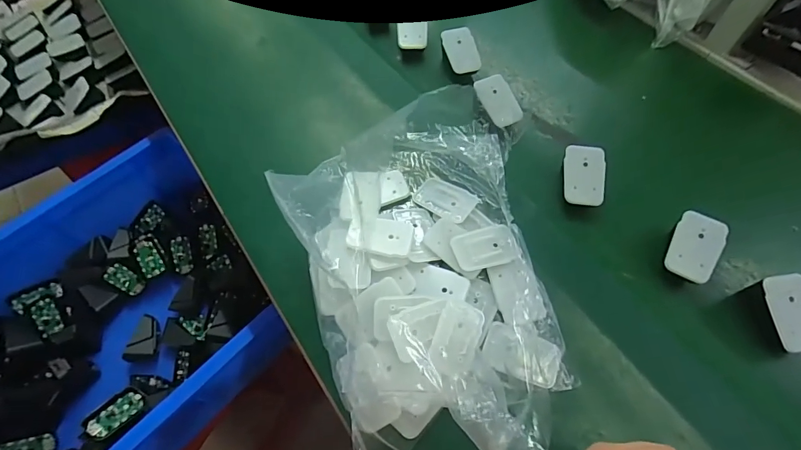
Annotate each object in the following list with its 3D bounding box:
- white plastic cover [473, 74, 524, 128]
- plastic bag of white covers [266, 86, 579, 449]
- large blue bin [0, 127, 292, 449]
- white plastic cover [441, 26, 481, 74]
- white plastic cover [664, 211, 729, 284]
[{"bbox_3d":[0.127,-0.160,0.517,0.040,0.004,0.069,-28,86,-2],"label":"white plastic cover"},{"bbox_3d":[0.017,0.029,0.409,0.242,0.057,0.366,-12,62,-8],"label":"plastic bag of white covers"},{"bbox_3d":[-0.474,0.194,0.554,0.399,0.155,0.590,37,66,17],"label":"large blue bin"},{"bbox_3d":[0.085,-0.242,0.558,0.043,0.004,0.065,-18,86,-6],"label":"white plastic cover"},{"bbox_3d":[0.304,0.023,0.415,0.043,0.006,0.069,24,86,18],"label":"white plastic cover"}]

